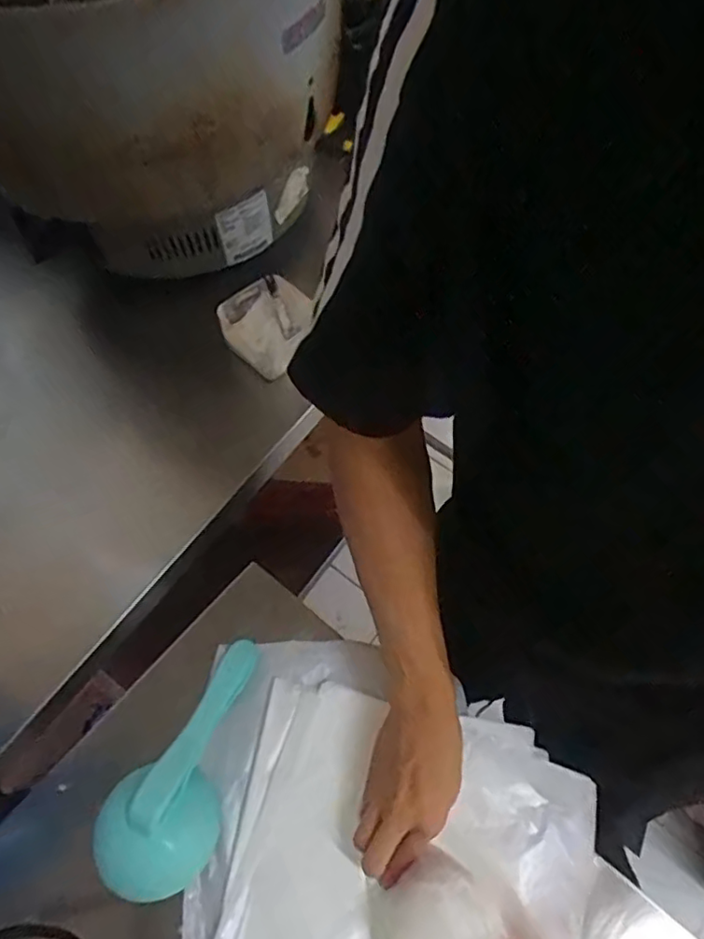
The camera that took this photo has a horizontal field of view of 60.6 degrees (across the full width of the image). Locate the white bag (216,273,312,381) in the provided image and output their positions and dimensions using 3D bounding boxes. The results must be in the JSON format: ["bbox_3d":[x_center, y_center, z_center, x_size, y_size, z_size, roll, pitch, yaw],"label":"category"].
[{"bbox_3d":[-0.102,-0.175,0.727,0.103,0.058,0.088,-40,67,-18],"label":"white bag"}]

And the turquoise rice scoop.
[{"bbox_3d":[-0.126,0.250,0.508,0.087,0.040,0.196,31,66,17],"label":"turquoise rice scoop"}]

